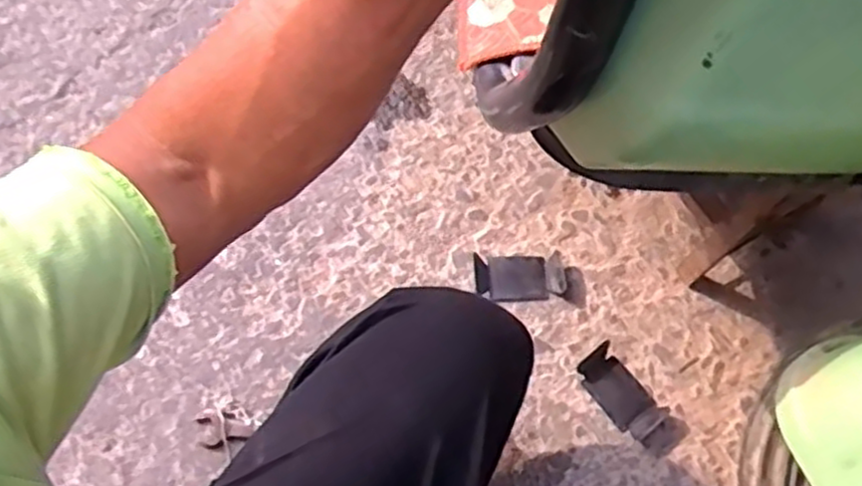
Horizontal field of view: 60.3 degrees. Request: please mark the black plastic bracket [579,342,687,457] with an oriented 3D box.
[{"bbox_3d":[0.245,0.193,0.904,0.062,0.023,0.144,-37,73,-14],"label":"black plastic bracket"}]

